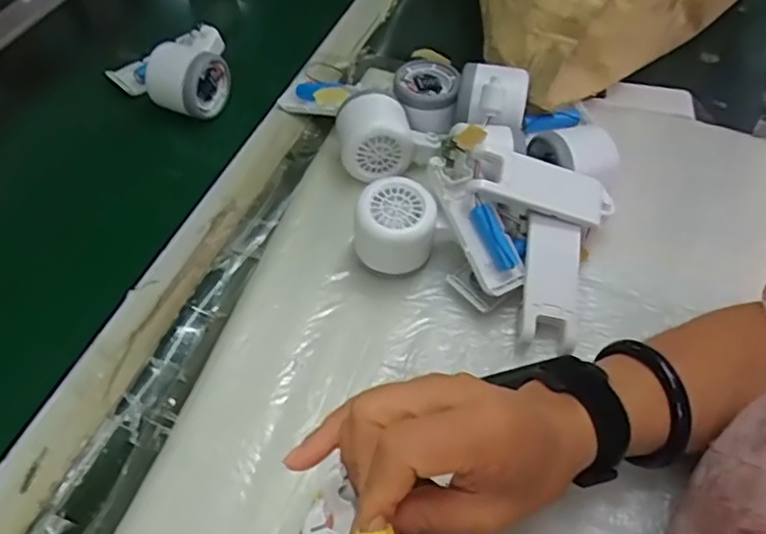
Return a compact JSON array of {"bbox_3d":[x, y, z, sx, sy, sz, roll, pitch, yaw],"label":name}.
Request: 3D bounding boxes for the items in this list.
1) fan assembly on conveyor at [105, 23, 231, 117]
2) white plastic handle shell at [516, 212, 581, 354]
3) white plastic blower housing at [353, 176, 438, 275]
[{"bbox_3d":[-0.199,-0.188,0.560,0.115,0.052,0.072,23,54,13],"label":"fan assembly on conveyor"},{"bbox_3d":[0.117,0.012,0.424,0.039,0.020,0.094,10,72,4],"label":"white plastic handle shell"},{"bbox_3d":[0.009,-0.027,0.440,0.057,0.058,0.053,5,53,0],"label":"white plastic blower housing"}]

